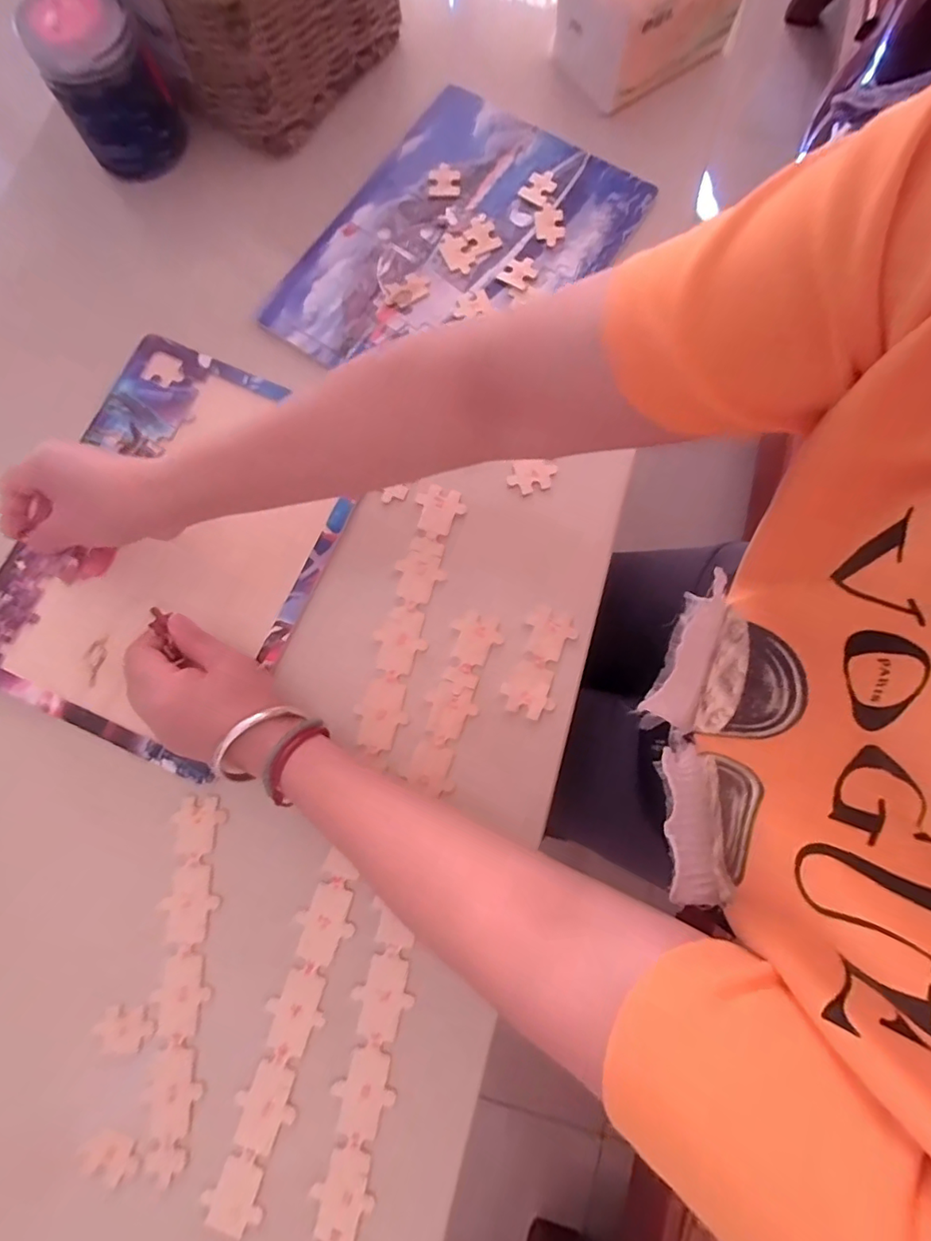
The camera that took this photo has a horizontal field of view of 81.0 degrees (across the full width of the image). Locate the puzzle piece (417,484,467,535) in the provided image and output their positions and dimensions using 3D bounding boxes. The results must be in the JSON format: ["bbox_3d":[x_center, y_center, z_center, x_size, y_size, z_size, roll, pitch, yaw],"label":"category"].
[{"bbox_3d":[-0.021,-0.085,0.416,0.037,0.004,0.037,21,80,5],"label":"puzzle piece"}]

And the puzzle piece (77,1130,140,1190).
[{"bbox_3d":[-0.219,0.332,0.336,0.034,0.004,0.026,25,80,5],"label":"puzzle piece"}]

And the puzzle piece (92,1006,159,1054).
[{"bbox_3d":[-0.218,0.262,0.349,0.034,0.005,0.024,6,79,2],"label":"puzzle piece"}]

